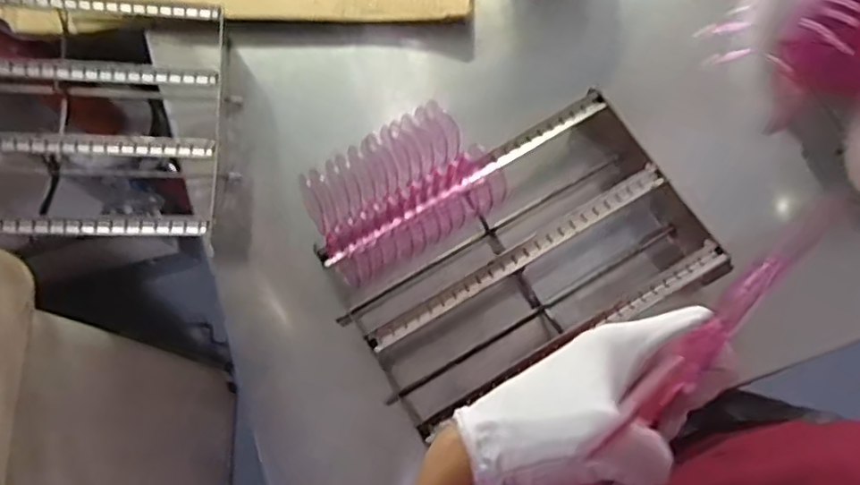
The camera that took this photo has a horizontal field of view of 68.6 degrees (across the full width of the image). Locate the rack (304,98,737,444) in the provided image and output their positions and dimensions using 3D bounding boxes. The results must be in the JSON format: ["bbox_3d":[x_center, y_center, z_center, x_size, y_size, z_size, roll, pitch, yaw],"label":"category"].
[{"bbox_3d":[0.078,0.020,0.582,0.313,0.121,0.215,-31,76,-7],"label":"rack"}]

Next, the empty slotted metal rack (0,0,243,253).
[{"bbox_3d":[-0.362,-0.121,0.594,0.330,0.071,0.252,0,73,-11],"label":"empty slotted metal rack"}]

